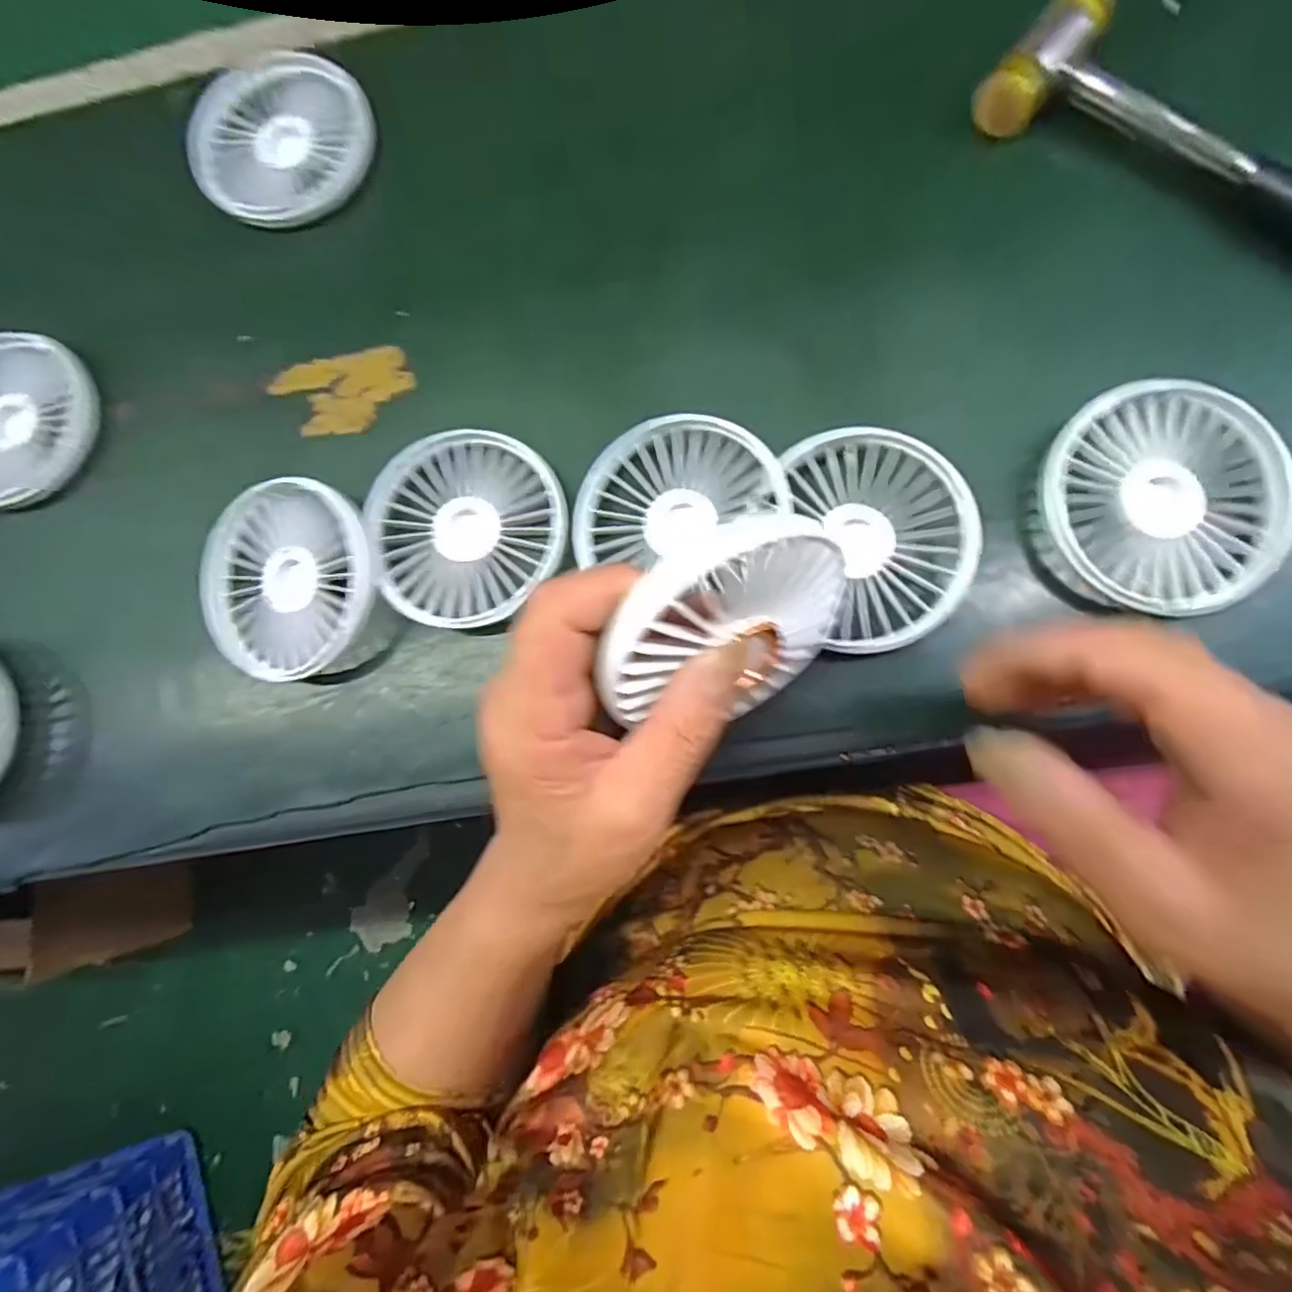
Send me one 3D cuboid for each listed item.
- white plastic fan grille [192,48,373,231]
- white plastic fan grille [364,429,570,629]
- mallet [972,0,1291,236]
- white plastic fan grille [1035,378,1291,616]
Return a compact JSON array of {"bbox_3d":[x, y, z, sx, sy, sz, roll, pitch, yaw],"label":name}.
[{"bbox_3d":[-0.186,-0.260,0.327,0.091,0.016,0.081,-18,80,5],"label":"white plastic fan grille"},{"bbox_3d":[-0.082,-0.054,0.286,0.084,0.014,0.091,-1,82,8],"label":"white plastic fan grille"},{"bbox_3d":[0.255,-0.189,0.258,0.237,0.021,0.056,37,88,11],"label":"mallet"},{"bbox_3d":[0.201,-0.058,0.249,0.088,0.016,0.087,3,82,8],"label":"white plastic fan grille"}]

